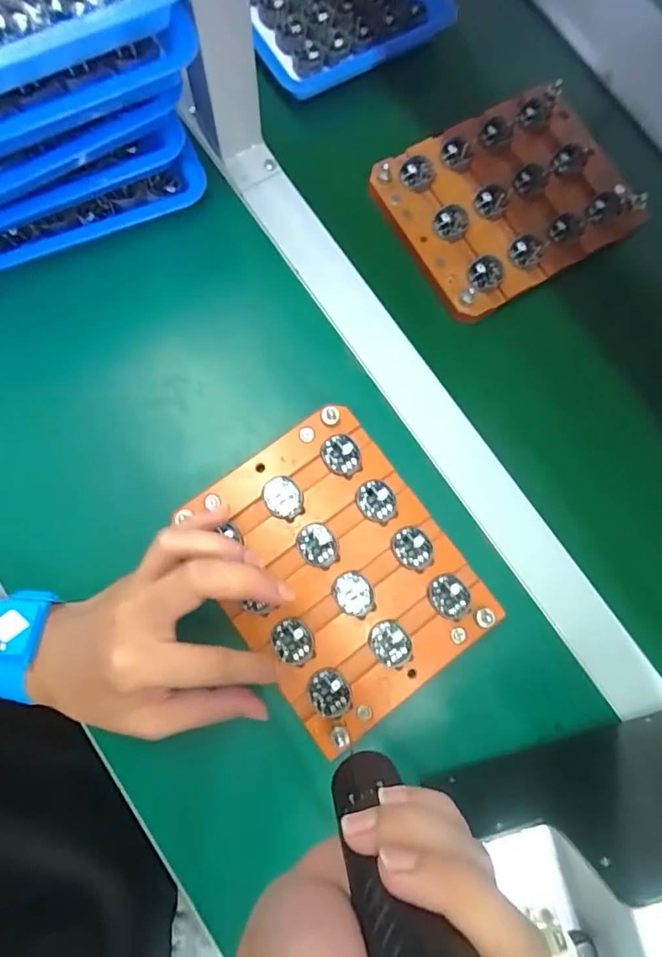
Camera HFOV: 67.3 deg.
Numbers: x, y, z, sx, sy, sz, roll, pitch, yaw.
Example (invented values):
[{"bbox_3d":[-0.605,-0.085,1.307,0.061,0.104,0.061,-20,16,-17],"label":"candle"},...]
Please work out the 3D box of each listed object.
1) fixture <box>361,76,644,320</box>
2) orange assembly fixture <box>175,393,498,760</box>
[{"bbox_3d":[0.143,-0.227,0.396,0.187,0.021,0.146,-30,78,-7],"label":"fixture"},{"bbox_3d":[0.004,0.061,0.332,0.144,0.018,0.184,-36,79,-8],"label":"orange assembly fixture"}]

